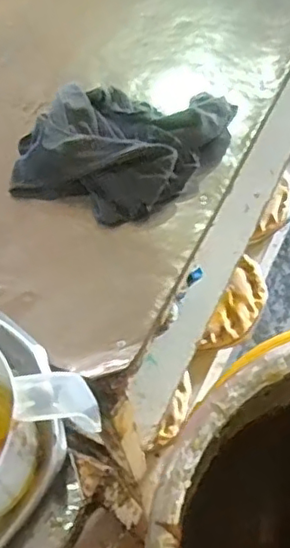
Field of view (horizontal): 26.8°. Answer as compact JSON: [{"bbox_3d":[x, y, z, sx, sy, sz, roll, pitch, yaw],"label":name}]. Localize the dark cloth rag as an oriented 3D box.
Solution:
[{"bbox_3d":[-0.025,-0.120,0.550,0.150,0.043,0.166,27,67,16],"label":"dark cloth rag"}]

